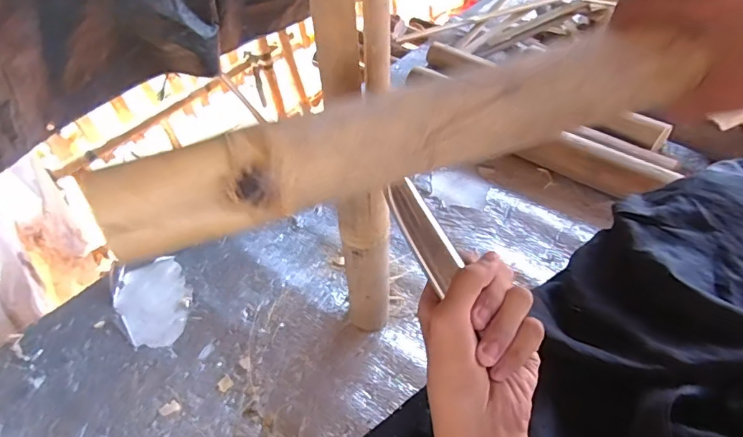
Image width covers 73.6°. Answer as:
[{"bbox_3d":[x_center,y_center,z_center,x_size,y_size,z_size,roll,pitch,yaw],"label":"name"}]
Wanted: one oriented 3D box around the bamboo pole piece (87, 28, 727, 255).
[{"bbox_3d":[0.031,-0.051,0.293,0.362,0.051,0.036,-17,48,-11],"label":"bamboo pole piece"}]

